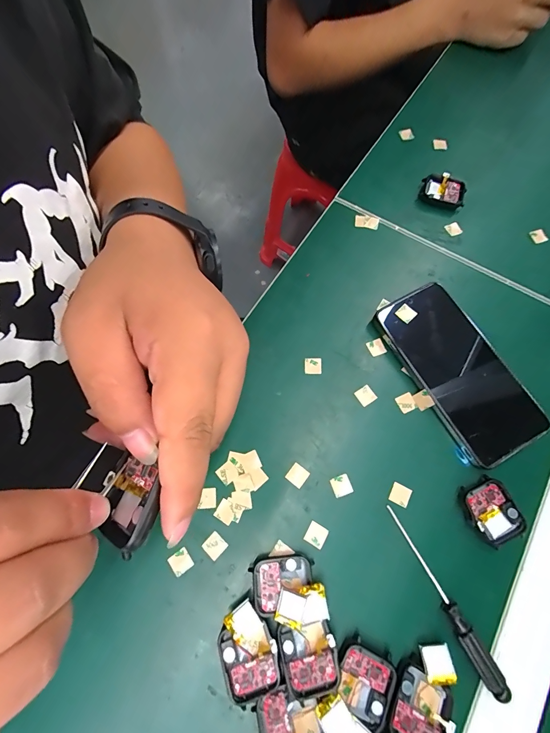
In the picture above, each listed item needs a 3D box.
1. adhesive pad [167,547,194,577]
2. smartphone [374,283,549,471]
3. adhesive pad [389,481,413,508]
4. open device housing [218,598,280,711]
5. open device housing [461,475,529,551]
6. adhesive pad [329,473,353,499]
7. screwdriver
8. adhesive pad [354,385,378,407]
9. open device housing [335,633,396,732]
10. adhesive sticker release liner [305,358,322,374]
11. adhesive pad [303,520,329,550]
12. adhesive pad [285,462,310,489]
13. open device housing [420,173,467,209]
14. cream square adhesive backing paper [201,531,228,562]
[{"bbox_3d":[-0.073,0.151,0.251,0.015,0.004,0.016,-36,74,-11],"label":"adhesive pad"},{"bbox_3d":[0.163,0.002,0.293,0.076,0.017,0.159,-29,73,-9],"label":"smartphone"},{"bbox_3d":[0.103,0.105,0.266,0.015,0.004,0.015,27,73,10],"label":"adhesive pad"},{"bbox_3d":[-0.020,0.198,0.228,0.037,0.014,0.052,-25,72,-8],"label":"open device housing"},{"bbox_3d":[0.171,0.114,0.257,0.038,0.009,0.045,-23,72,-7],"label":"open device housing"},{"bbox_3d":[0.055,0.098,0.268,0.016,0.004,0.015,-18,72,-6],"label":"adhesive pad"},{"bbox_3d":[0.124,0.168,0.239,0.014,0.011,0.131,-25,72,-8],"label":"screwdriver"},{"bbox_3d":[0.082,0.026,0.293,0.016,0.004,0.015,-32,74,-10],"label":"adhesive pad"},{"bbox_3d":[0.060,0.213,0.218,0.038,0.008,0.043,24,73,8],"label":"open device housing"},{"bbox_3d":[0.036,-0.001,0.302,0.016,0.004,0.015,1,71,1],"label":"adhesive sticker release liner"},{"bbox_3d":[0.033,0.133,0.256,0.015,0.004,0.016,28,73,10],"label":"adhesive pad"},{"bbox_3d":[0.019,0.091,0.271,0.015,0.004,0.015,36,75,12],"label":"adhesive pad"},{"bbox_3d":[0.187,-0.194,0.361,0.046,0.012,0.036,20,72,7],"label":"open device housing"},{"bbox_3d":[-0.047,0.140,0.253,0.015,0.004,0.016,41,76,13],"label":"cream square adhesive backing paper"}]

